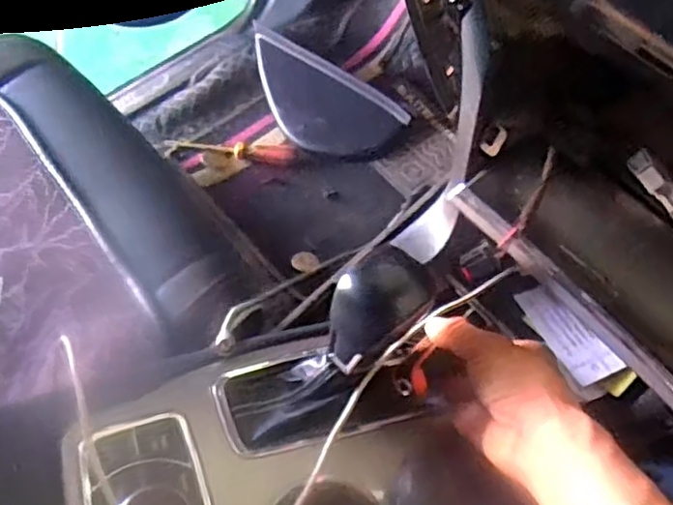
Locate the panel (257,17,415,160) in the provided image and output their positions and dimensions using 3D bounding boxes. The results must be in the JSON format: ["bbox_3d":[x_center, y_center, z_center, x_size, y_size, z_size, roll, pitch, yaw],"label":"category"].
[{"bbox_3d":[-0.044,-0.249,1.066,0.294,0.068,0.129,34,67,18],"label":"panel"}]

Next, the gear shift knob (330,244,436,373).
[{"bbox_3d":[0.025,0.037,0.454,0.070,0.056,0.049,-30,65,-14],"label":"gear shift knob"}]

